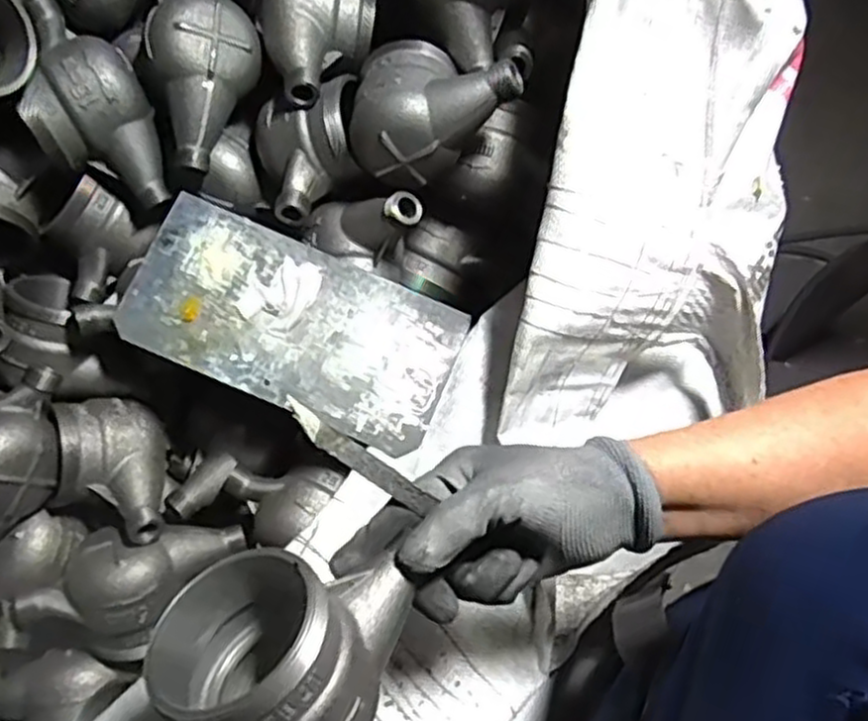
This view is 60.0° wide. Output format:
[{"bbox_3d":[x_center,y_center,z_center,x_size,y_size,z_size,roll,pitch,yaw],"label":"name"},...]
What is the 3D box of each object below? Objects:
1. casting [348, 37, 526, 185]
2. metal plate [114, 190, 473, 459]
[{"bbox_3d":[-0.001,-0.183,0.545,0.117,0.067,0.092,8,68,2],"label":"casting"},{"bbox_3d":[-0.102,-0.027,0.560,0.237,0.007,0.121,24,76,-2],"label":"metal plate"}]

